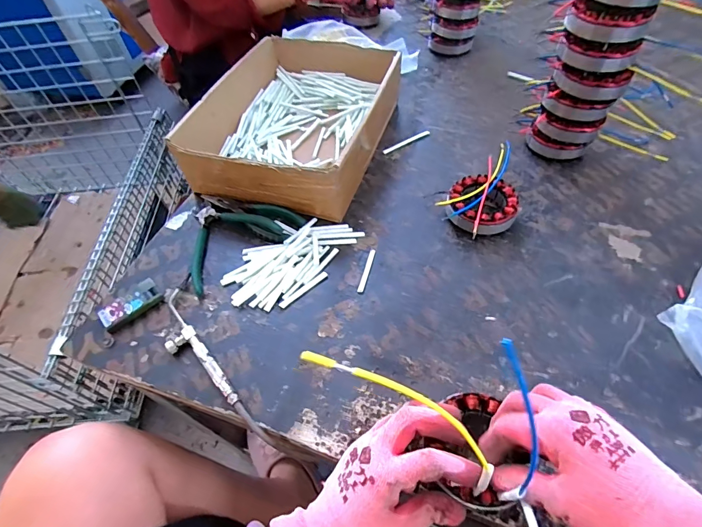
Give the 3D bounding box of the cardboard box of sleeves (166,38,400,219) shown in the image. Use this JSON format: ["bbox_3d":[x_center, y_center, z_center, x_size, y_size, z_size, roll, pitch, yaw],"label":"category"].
[{"bbox_3d":[-0.069,-0.234,0.589,0.244,0.088,0.359,16,57,15],"label":"cardboard box of sleeves"}]

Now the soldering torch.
[{"bbox_3d":[-0.145,0.109,0.389,0.038,0.015,0.227,-38,60,-21],"label":"soldering torch"}]

